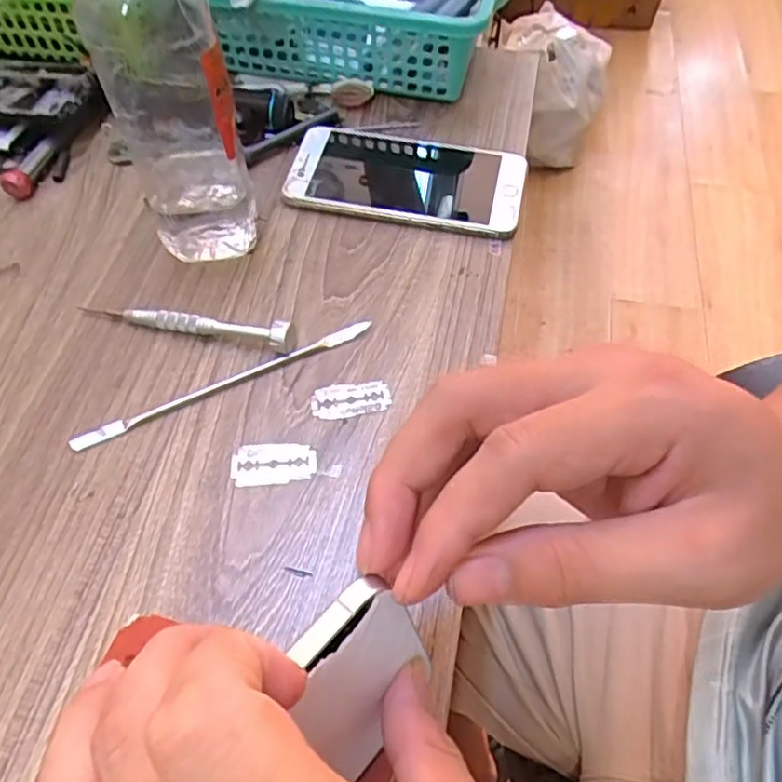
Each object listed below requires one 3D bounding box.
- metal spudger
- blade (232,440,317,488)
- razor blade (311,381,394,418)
[{"bbox_3d":[-0.089,-0.005,0.355,0.168,0.009,0.008,-23,59,-14],"label":"metal spudger"},{"bbox_3d":[-0.060,0.036,0.331,0.042,0.004,0.023,-2,56,-1],"label":"blade"},{"bbox_3d":[-0.022,0.004,0.352,0.042,0.004,0.020,-6,57,-4],"label":"razor blade"}]

